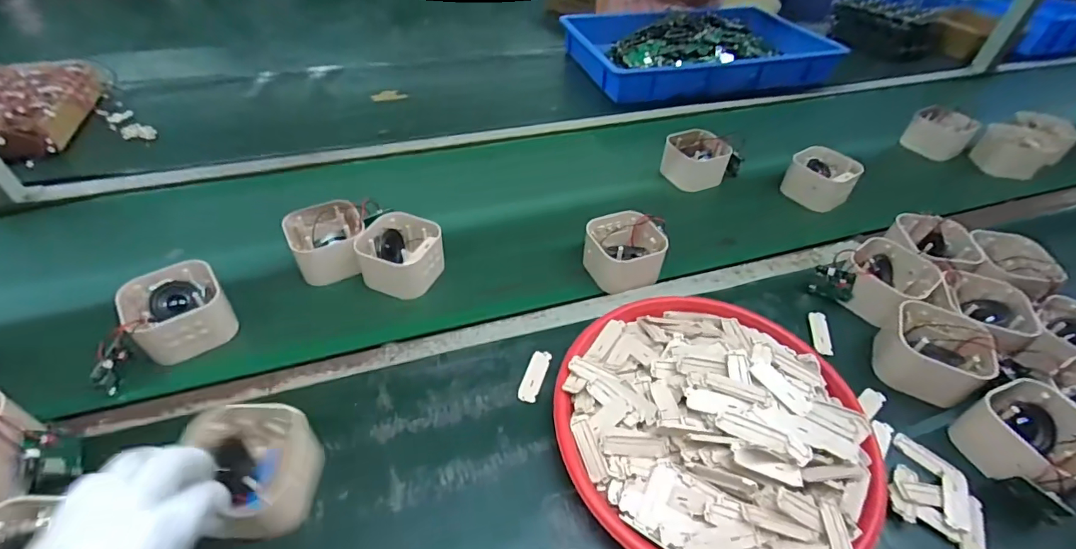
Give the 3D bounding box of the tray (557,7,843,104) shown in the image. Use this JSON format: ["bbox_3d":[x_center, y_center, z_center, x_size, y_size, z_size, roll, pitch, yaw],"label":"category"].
[{"bbox_3d":[0.357,-0.520,1.101,0.539,0.069,0.380,-13,46,-16],"label":"tray"}]

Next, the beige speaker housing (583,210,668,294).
[{"bbox_3d":[0.110,-0.034,0.633,0.095,0.054,0.092,-15,47,-18],"label":"beige speaker housing"}]

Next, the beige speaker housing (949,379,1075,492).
[{"bbox_3d":[0.467,0.155,0.464,0.092,0.063,0.091,-9,48,-12],"label":"beige speaker housing"}]

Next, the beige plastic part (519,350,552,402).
[{"bbox_3d":[-0.004,0.106,0.513,0.021,0.004,0.061,15,45,12],"label":"beige plastic part"}]

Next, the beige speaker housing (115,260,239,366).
[{"bbox_3d":[-0.389,0.041,0.534,0.092,0.066,0.085,-34,57,-30],"label":"beige speaker housing"}]

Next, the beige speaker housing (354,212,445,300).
[{"bbox_3d":[-0.167,-0.025,0.607,0.089,0.055,0.089,16,45,12],"label":"beige speaker housing"}]

